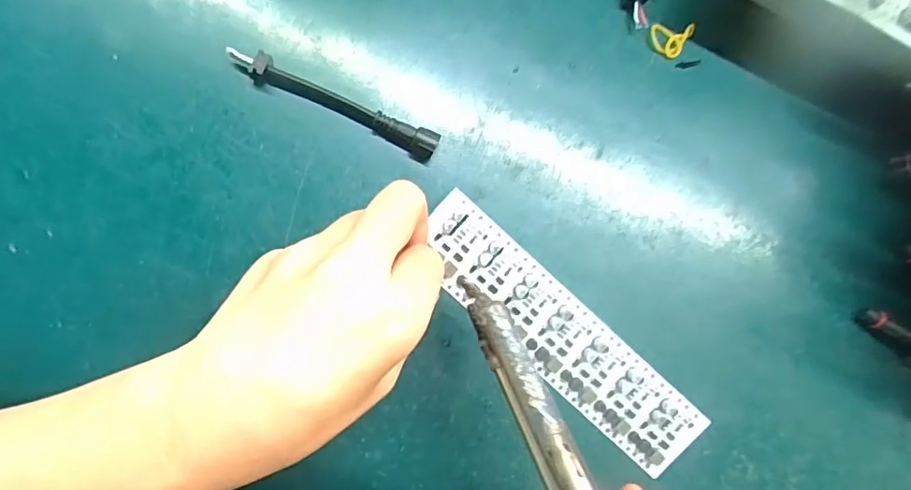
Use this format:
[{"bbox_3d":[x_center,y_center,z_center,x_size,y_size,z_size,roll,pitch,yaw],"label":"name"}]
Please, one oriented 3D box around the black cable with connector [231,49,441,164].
[{"bbox_3d":[-0.059,-0.070,0.260,0.106,0.011,0.013,24,82,-5],"label":"black cable with connector"}]

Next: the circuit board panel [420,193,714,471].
[{"bbox_3d":[0.052,0.045,0.263,0.172,0.006,0.040,42,92,-2],"label":"circuit board panel"}]

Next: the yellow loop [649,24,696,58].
[{"bbox_3d":[0.120,-0.113,0.291,0.024,0.006,0.018,3,84,-8],"label":"yellow loop"}]

